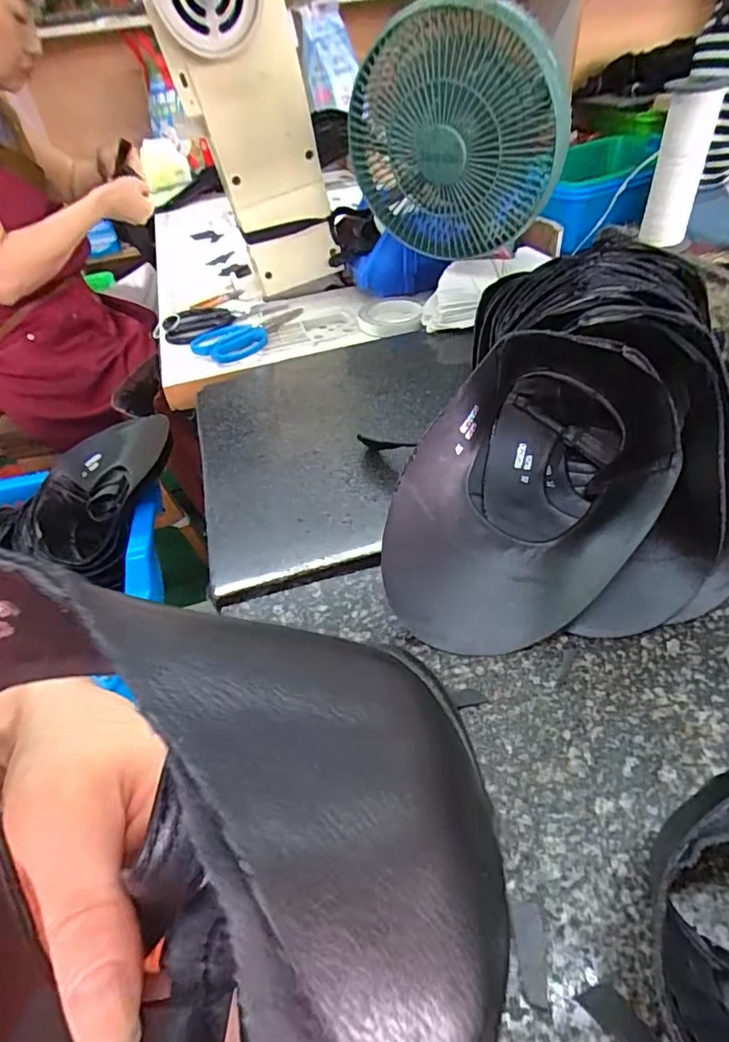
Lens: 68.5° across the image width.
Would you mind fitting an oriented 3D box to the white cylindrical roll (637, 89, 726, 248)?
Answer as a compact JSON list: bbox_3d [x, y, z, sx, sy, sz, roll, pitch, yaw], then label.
[{"bbox_3d":[0.317,-0.352,0.541,0.045,0.125,0.043,15,47,23],"label":"white cylindrical roll"}]

